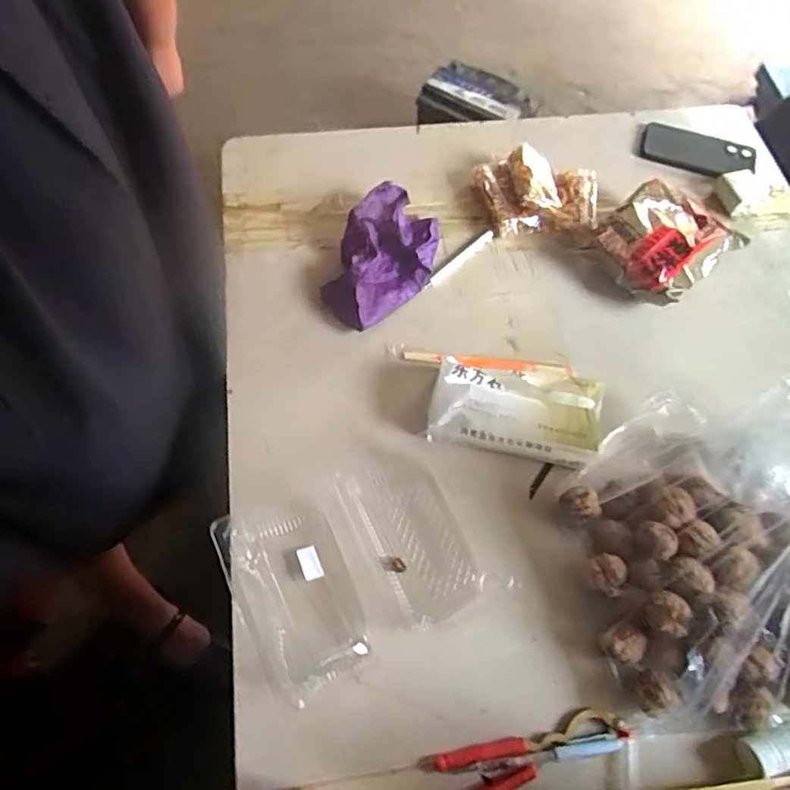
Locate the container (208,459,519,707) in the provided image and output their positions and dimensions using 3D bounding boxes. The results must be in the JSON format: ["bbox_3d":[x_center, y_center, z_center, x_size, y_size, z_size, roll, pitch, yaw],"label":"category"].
[{"bbox_3d":[-0.038,0.157,0.573,0.227,0.051,0.176,-26,67,-14],"label":"container"}]

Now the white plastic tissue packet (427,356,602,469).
[{"bbox_3d":[0.127,0.016,0.648,0.174,0.067,0.090,12,64,4],"label":"white plastic tissue packet"}]

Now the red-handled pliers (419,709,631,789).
[{"bbox_3d":[0.118,0.313,0.521,0.173,0.017,0.047,-16,65,-10],"label":"red-handled pliers"}]

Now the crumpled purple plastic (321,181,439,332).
[{"bbox_3d":[-0.015,-0.174,0.752,0.116,0.051,0.204,20,65,8],"label":"crumpled purple plastic"}]

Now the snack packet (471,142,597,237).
[{"bbox_3d":[0.193,-0.277,0.816,0.157,0.060,0.131,0,64,-2],"label":"snack packet"}]

